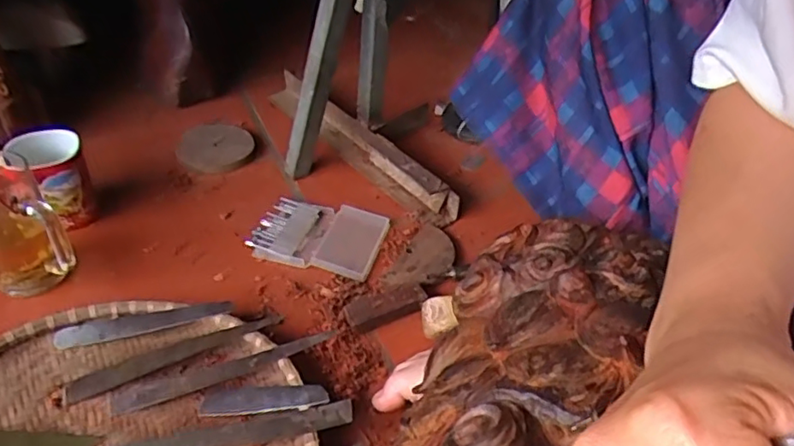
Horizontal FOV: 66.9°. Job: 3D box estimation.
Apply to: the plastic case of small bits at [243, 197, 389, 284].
[{"bbox_3d":[-0.085,0.010,0.677,0.137,0.013,0.102,12,42,13],"label":"plastic case of small bits"}]

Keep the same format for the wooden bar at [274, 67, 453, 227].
[{"bbox_3d":[-0.050,-0.105,0.779,0.036,0.055,0.342,-30,50,-31],"label":"wooden bar"}]

